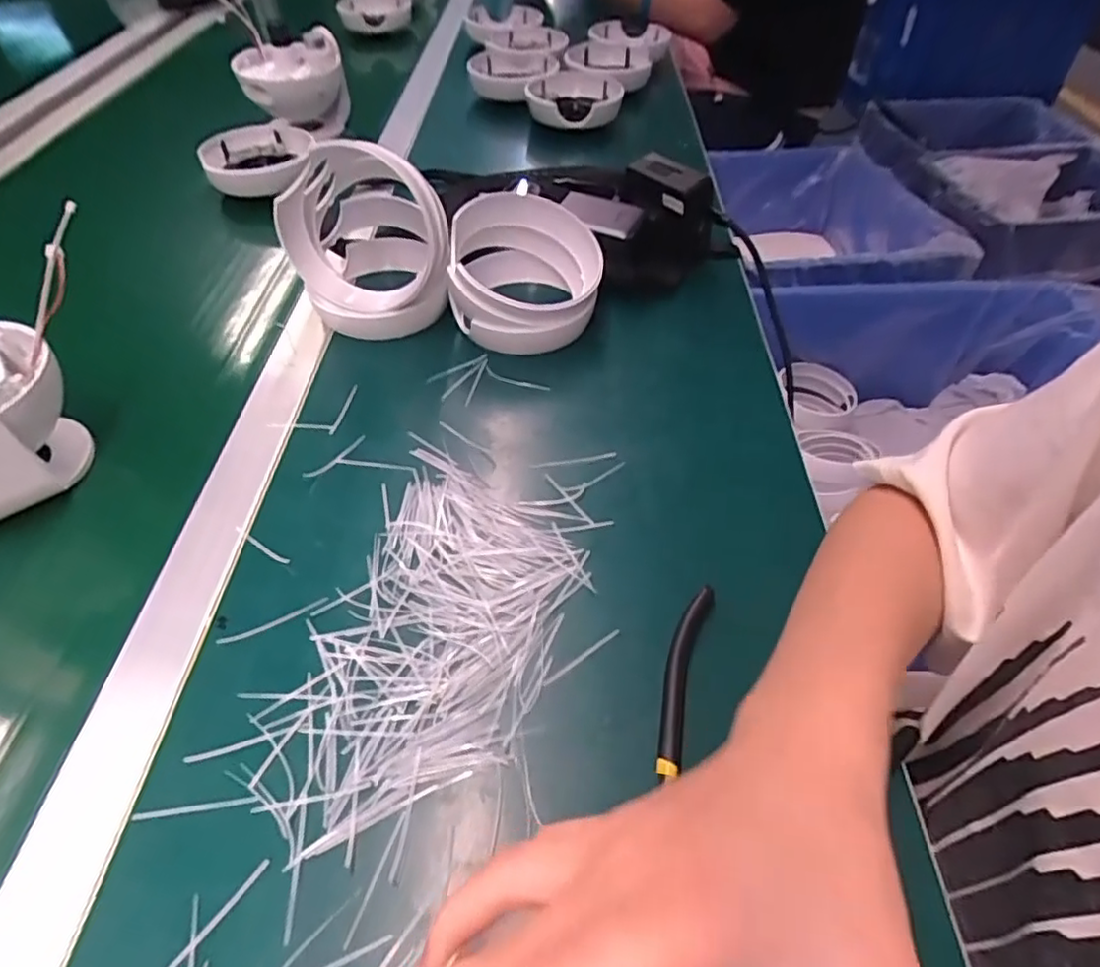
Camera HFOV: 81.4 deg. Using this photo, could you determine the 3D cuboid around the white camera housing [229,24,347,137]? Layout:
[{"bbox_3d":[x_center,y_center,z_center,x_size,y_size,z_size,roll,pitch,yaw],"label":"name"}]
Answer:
[{"bbox_3d":[-0.297,-0.461,0.753,0.114,0.099,0.075,-16,49,-11],"label":"white camera housing"}]

